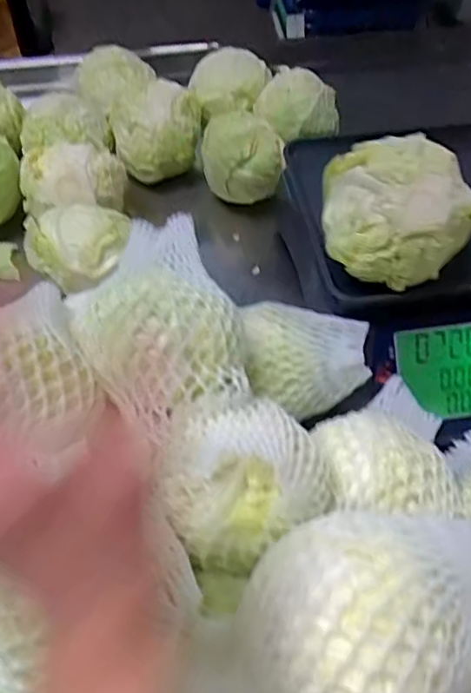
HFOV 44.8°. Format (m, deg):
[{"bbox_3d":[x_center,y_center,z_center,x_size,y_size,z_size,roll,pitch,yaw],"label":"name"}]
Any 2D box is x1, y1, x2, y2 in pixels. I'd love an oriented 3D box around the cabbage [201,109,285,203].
[{"bbox_3d":[0.010,-0.231,0.705,0.096,0.081,0.092,-7,53,-5],"label":"cabbage"}]

